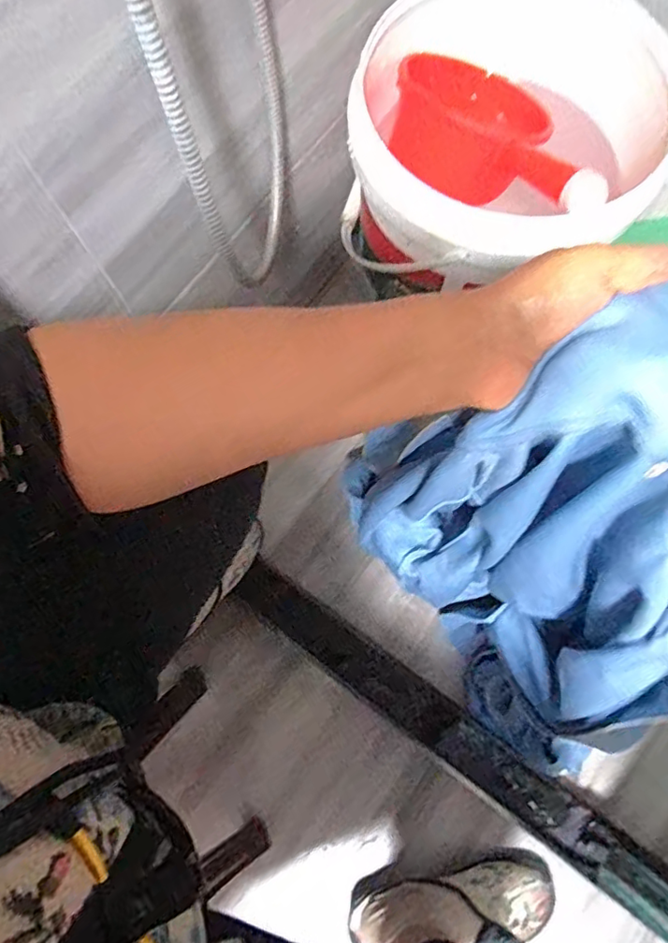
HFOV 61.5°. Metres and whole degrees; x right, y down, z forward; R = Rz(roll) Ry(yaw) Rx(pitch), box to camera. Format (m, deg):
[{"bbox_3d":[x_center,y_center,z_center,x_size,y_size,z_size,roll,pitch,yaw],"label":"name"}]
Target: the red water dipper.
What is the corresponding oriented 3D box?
[{"bbox_3d":[0.176,-0.365,0.623,0.229,0.104,0.113,30,78,8],"label":"red water dipper"}]

